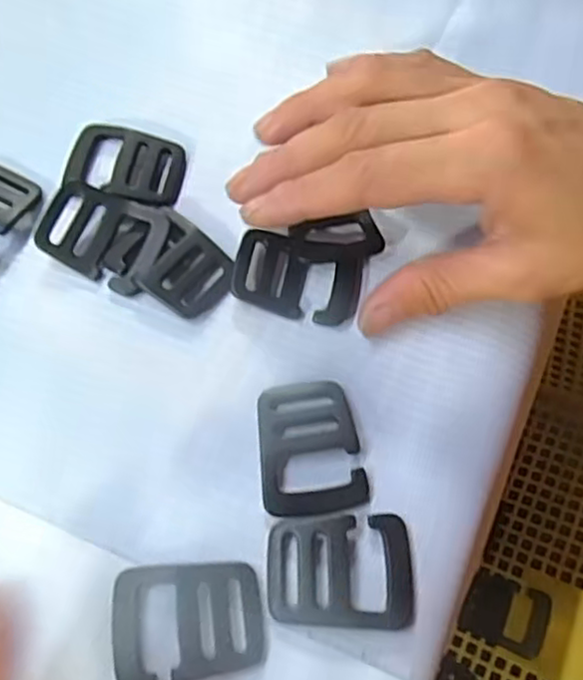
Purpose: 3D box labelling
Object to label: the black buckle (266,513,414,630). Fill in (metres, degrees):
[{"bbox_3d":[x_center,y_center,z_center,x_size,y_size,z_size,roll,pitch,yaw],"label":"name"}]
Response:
[{"bbox_3d":[0.015,0.070,0.202,0.044,0.006,0.032,-1,68,-3],"label":"black buckle"}]

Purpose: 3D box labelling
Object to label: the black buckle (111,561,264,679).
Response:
[{"bbox_3d":[-0.031,0.081,0.196,0.043,0.005,0.032,-8,69,-6],"label":"black buckle"}]

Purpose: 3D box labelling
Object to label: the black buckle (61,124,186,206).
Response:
[{"bbox_3d":[-0.064,-0.067,0.257,0.044,0.007,0.030,10,68,2],"label":"black buckle"}]

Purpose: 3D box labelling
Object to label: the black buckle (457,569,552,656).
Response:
[{"bbox_3d":[0.112,0.143,0.353,0.041,0.004,0.033,17,71,23],"label":"black buckle"}]

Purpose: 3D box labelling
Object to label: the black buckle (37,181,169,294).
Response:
[{"bbox_3d":[-0.068,-0.039,0.243,0.042,0.010,0.034,22,69,6],"label":"black buckle"}]

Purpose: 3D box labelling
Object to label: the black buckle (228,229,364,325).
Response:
[{"bbox_3d":[0.002,-0.022,0.239,0.045,0.005,0.029,9,84,-4],"label":"black buckle"}]

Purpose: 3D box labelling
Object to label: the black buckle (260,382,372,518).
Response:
[{"bbox_3d":[0.006,0.033,0.217,0.033,0.005,0.043,-4,68,-4],"label":"black buckle"}]

